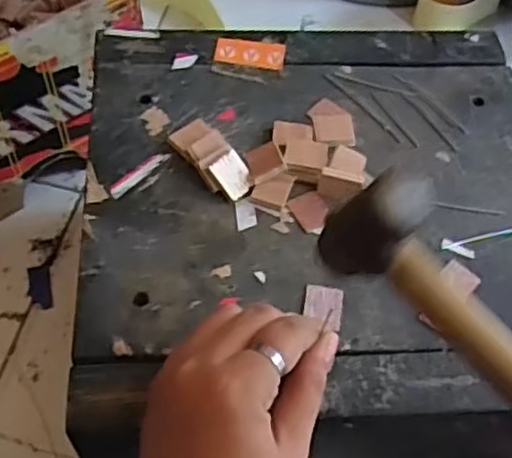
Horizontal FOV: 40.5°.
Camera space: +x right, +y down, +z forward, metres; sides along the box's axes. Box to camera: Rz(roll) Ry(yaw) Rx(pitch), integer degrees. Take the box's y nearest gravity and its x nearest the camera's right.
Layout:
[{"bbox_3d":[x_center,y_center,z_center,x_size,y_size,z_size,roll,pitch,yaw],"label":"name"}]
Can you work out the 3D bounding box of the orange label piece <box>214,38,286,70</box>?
[{"bbox_3d":[-0.004,-0.117,0.461,0.046,0.004,0.023,7,56,-1],"label":"orange label piece"}]

